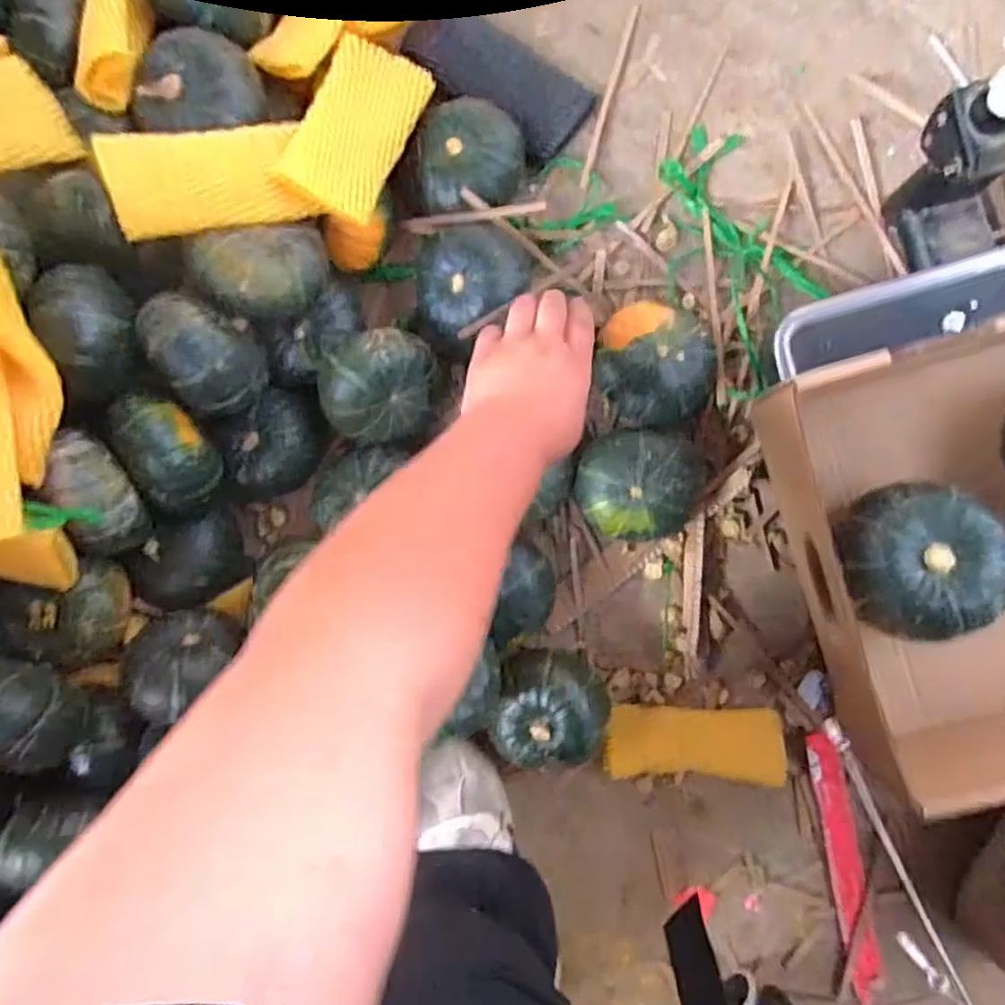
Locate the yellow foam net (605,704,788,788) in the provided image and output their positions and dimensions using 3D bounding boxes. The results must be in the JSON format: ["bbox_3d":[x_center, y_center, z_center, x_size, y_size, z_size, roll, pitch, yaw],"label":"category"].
[{"bbox_3d":[0.162,0.203,0.541,0.144,0.010,0.059,1,90,5],"label":"yellow foam net"}]

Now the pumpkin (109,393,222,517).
[{"bbox_3d":[-0.250,-0.037,0.487,0.056,0.064,0.093,-19,89,5],"label":"pumpkin"}]

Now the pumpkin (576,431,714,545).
[{"bbox_3d":[0.110,-0.015,0.521,0.102,0.061,0.089,-3,90,5],"label":"pumpkin"}]

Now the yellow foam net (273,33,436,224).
[{"bbox_3d":[-0.106,-0.278,0.479,0.071,0.016,0.132,24,80,-21],"label":"yellow foam net"}]

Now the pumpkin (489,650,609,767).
[{"bbox_3d":[0.039,0.161,0.526,0.090,0.061,0.085,0,90,5],"label":"pumpkin"}]

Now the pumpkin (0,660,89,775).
[{"bbox_3d":[-0.350,0.153,0.462,0.066,0.055,0.085,-26,88,5],"label":"pumpkin"}]

